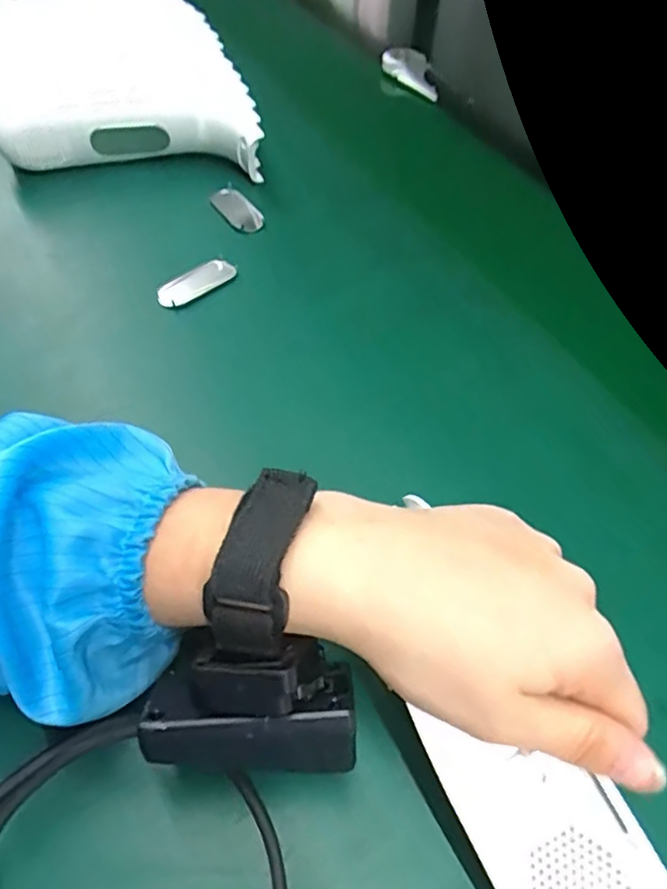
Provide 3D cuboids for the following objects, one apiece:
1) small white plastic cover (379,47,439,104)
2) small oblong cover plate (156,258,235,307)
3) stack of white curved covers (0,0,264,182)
[{"bbox_3d":[0.084,-0.389,0.652,0.068,0.028,0.026,32,51,-17],"label":"small white plastic cover"},{"bbox_3d":[-0.091,-0.109,0.420,0.055,0.009,0.023,-31,60,-24],"label":"small oblong cover plate"},{"bbox_3d":[-0.195,-0.322,0.543,0.202,0.071,0.288,-13,54,-13],"label":"stack of white curved covers"}]

